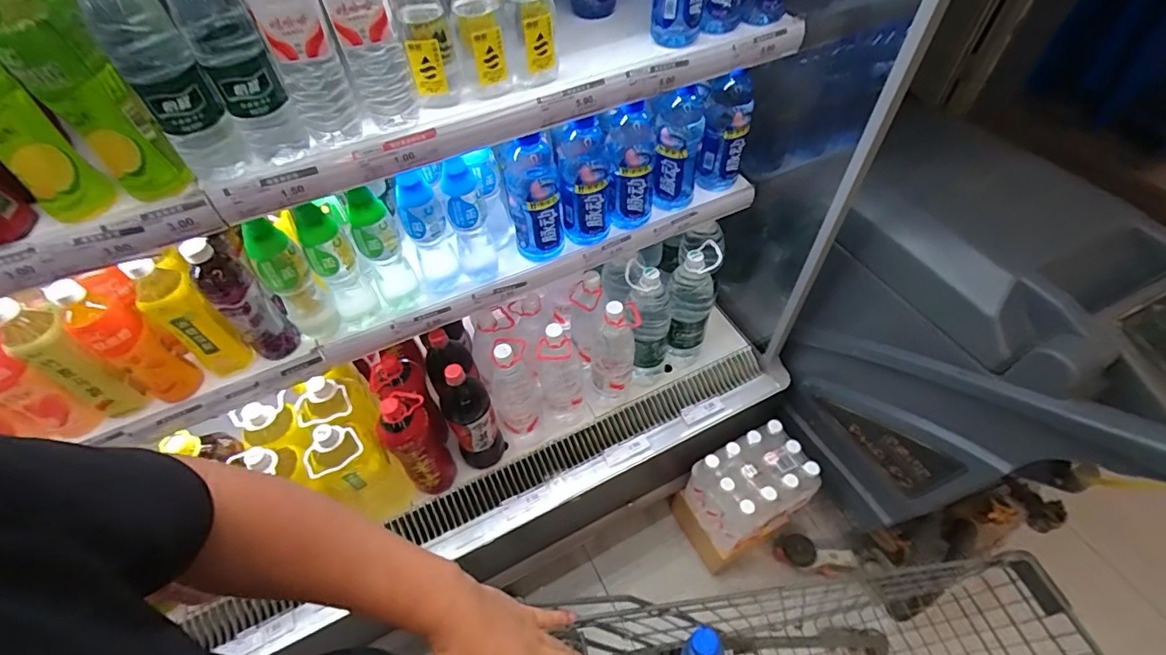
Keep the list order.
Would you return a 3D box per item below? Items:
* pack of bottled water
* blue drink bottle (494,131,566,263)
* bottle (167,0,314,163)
[{"bbox_3d":[0.395,0.376,1.215,0.251,0.182,0.180,-21,54,-14],"label":"pack of bottled water"},{"bbox_3d":[-0.085,-0.215,0.864,0.096,0.224,0.078,-12,52,-8],"label":"blue drink bottle"},{"bbox_3d":[-0.353,-0.271,0.520,0.065,0.212,0.058,-26,55,-18],"label":"bottle"}]

